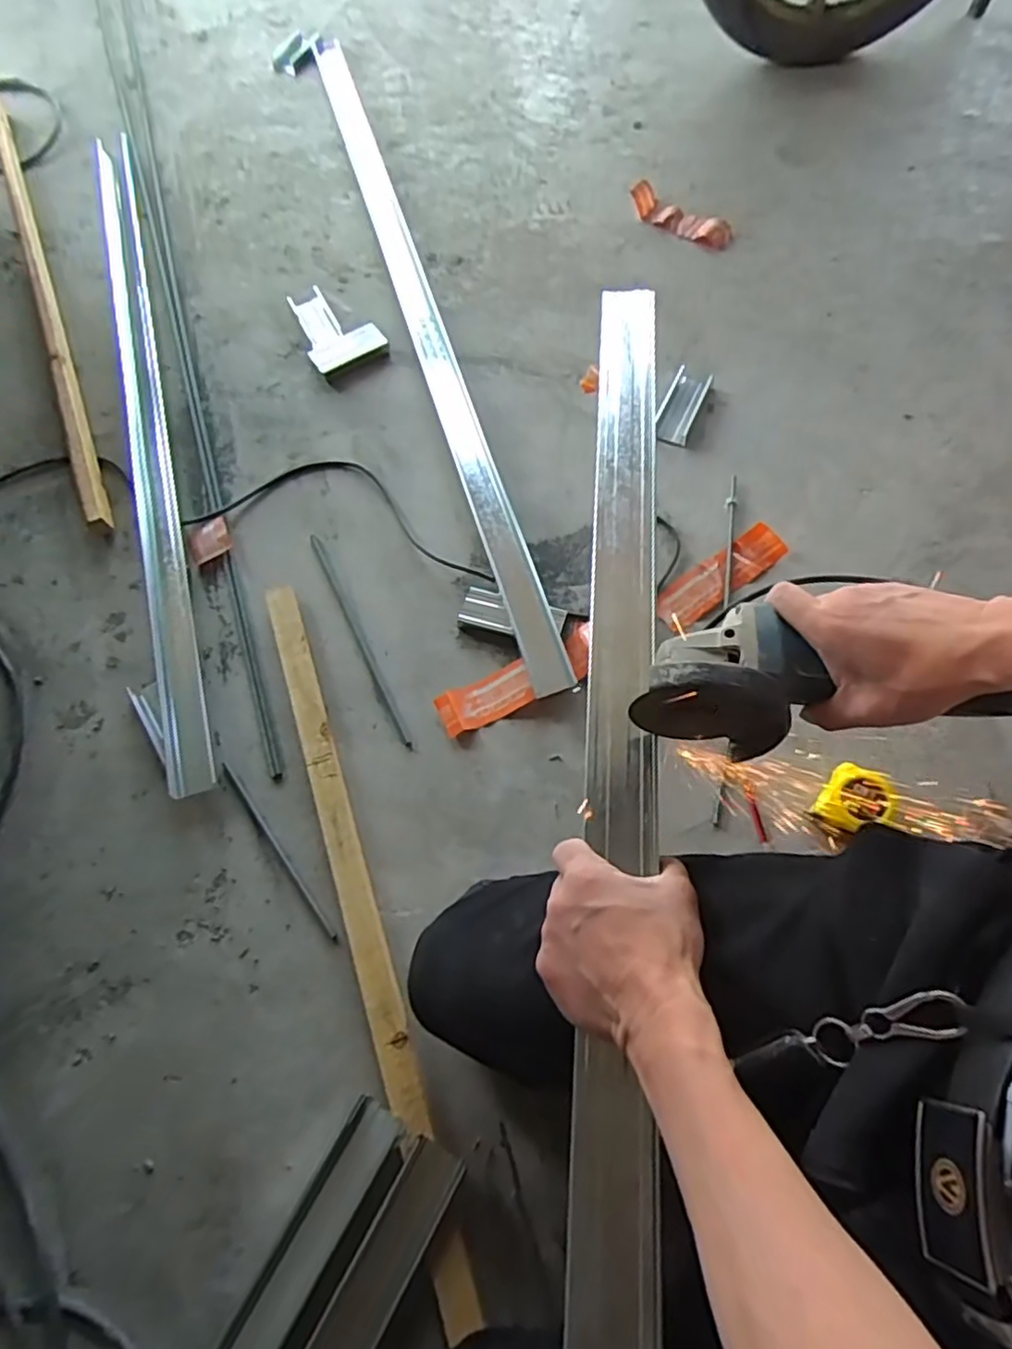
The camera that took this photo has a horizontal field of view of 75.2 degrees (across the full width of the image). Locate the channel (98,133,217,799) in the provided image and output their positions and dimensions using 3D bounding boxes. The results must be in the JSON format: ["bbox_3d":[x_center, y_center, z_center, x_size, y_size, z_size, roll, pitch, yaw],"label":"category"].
[{"bbox_3d":[-0.510,-0.381,0.917,0.059,0.029,1.158,-16,69,-5],"label":"channel"}]

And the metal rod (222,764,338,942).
[{"bbox_3d":[-0.240,0.184,0.686,0.010,0.008,0.221,-36,72,-12],"label":"metal rod"}]

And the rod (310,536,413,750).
[{"bbox_3d":[-0.180,-0.044,0.790,0.014,0.007,0.306,-25,70,-9],"label":"rod"}]

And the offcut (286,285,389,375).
[{"bbox_3d":[-0.261,-0.522,0.987,0.105,0.020,0.167,-31,71,-11],"label":"offcut"}]

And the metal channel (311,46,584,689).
[{"bbox_3d":[-0.137,-0.552,0.979,0.062,0.028,1.300,-16,69,-5],"label":"metal channel"}]

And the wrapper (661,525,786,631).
[{"bbox_3d":[0.260,-0.120,0.800,0.176,0.020,0.055,-34,72,-12],"label":"wrapper"}]

